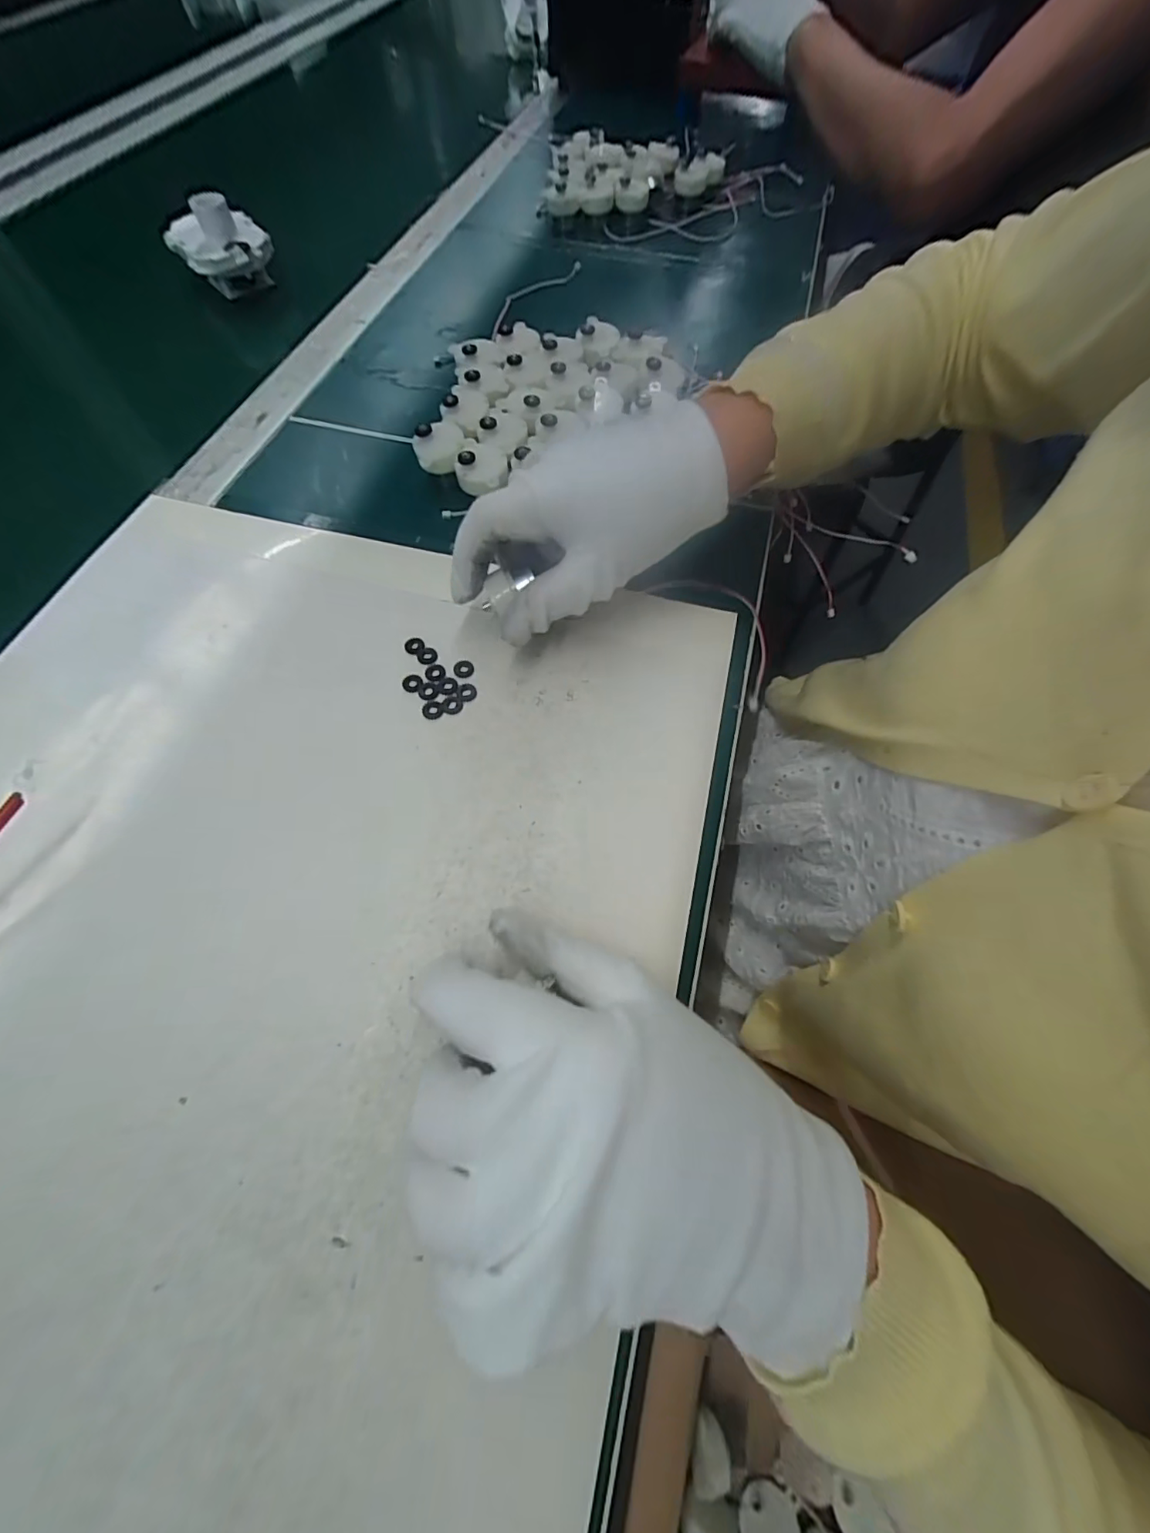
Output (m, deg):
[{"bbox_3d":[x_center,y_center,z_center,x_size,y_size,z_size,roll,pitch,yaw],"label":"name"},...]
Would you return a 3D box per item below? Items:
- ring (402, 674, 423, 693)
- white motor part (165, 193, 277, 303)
[{"bbox_3d":[-0.086,-0.044,0.268,0.010,0.004,0.011,0,65,-1],"label":"ring"},{"bbox_3d":[-0.300,-0.441,0.432,0.074,0.056,0.092,-27,68,-13],"label":"white motor part"}]

